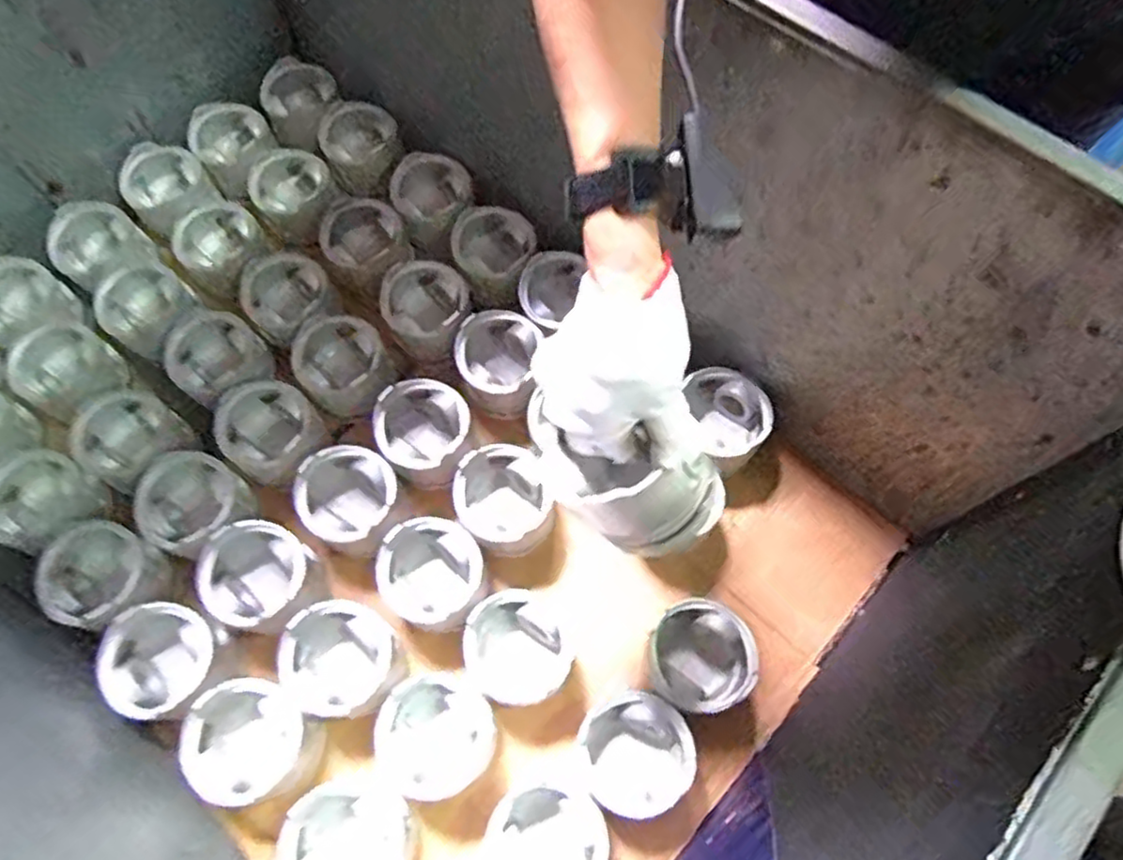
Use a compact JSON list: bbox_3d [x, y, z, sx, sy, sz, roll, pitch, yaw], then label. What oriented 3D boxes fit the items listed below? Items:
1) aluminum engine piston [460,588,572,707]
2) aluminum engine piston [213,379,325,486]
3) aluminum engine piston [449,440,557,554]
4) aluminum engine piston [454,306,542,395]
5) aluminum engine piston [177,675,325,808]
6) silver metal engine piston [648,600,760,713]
[{"bbox_3d":[-0.043,0.223,0.715,0.103,0.081,0.105,-28,69,-9],"label":"aluminum engine piston"},{"bbox_3d":[-0.331,0.003,0.801,0.106,0.097,0.104,32,73,15],"label":"aluminum engine piston"},{"bbox_3d":[-0.060,0.078,0.771,0.103,0.091,0.103,-1,68,2],"label":"aluminum engine piston"},{"bbox_3d":[-0.074,-0.085,0.820,0.091,0.071,0.097,-1,68,2],"label":"aluminum engine piston"},{"bbox_3d":[-0.296,0.303,0.679,0.105,0.098,0.099,-1,68,2],"label":"aluminum engine piston"},{"bbox_3d":[0.139,0.233,0.715,0.098,0.102,0.100,-1,68,2],"label":"silver metal engine piston"}]

